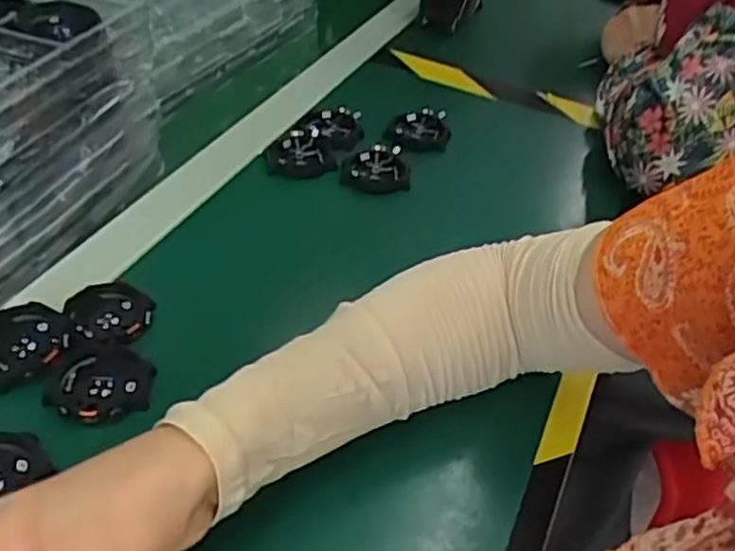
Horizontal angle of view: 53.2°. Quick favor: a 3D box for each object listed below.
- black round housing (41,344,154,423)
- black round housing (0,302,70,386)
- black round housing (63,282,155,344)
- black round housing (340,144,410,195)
[{"bbox_3d":[-0.145,0.060,0.401,0.051,0.009,0.048,3,41,-3],"label":"black round housing"},{"bbox_3d":[-0.194,0.038,0.411,0.049,0.012,0.048,3,41,-3],"label":"black round housing"},{"bbox_3d":[-0.156,0.024,0.439,0.052,0.013,0.045,8,41,3],"label":"black round housing"},{"bbox_3d":[0.007,-0.085,0.585,0.054,0.020,0.041,6,41,1],"label":"black round housing"}]

